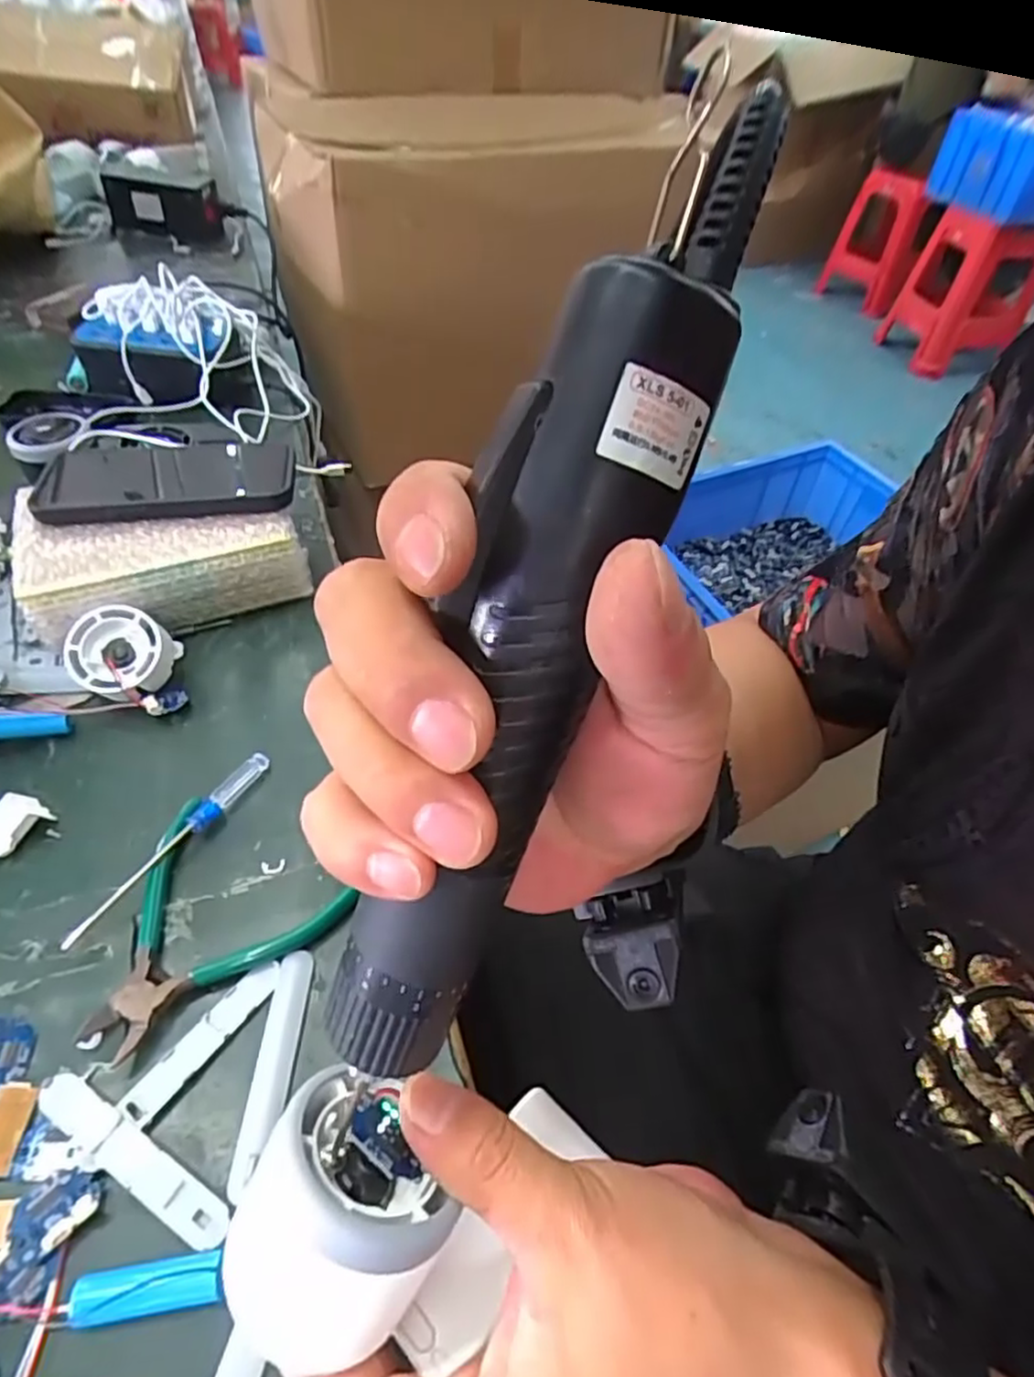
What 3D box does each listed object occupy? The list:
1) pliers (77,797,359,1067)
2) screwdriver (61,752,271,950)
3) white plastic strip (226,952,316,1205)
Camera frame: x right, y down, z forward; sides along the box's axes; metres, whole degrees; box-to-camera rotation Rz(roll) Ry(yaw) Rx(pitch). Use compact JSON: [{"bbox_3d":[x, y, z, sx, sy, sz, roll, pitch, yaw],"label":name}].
[{"bbox_3d":[-0.153,0.116,0.321,0.108,0.011,0.108,25,51,17],"label":"pliers"},{"bbox_3d":[-0.175,0.080,0.357,0.012,0.014,0.127,22,50,15],"label":"screwdriver"},{"bbox_3d":[-0.102,0.158,0.291,0.017,0.005,0.092,2,48,-2],"label":"white plastic strip"}]

